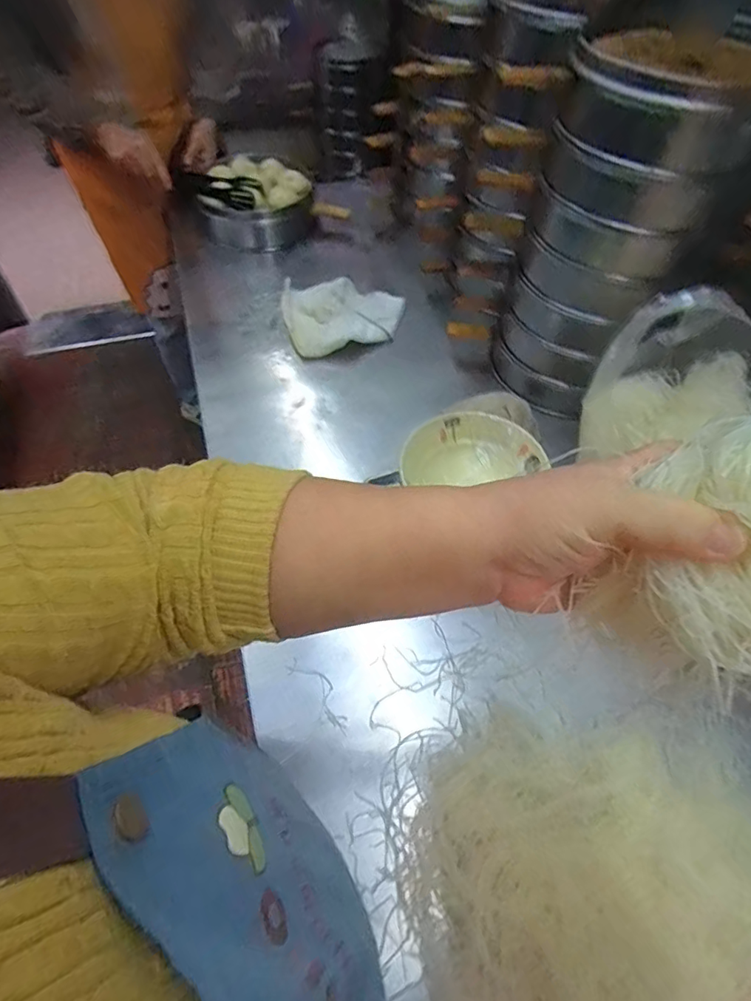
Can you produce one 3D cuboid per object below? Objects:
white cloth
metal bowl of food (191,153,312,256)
[{"bbox_3d":[-0.058,-0.329,0.929,0.221,0.040,0.184,-2,56,-2],"label":"white cloth"},{"bbox_3d":[-0.258,-0.618,1.087,0.204,0.106,0.211,1,54,-1],"label":"metal bowl of food"}]

